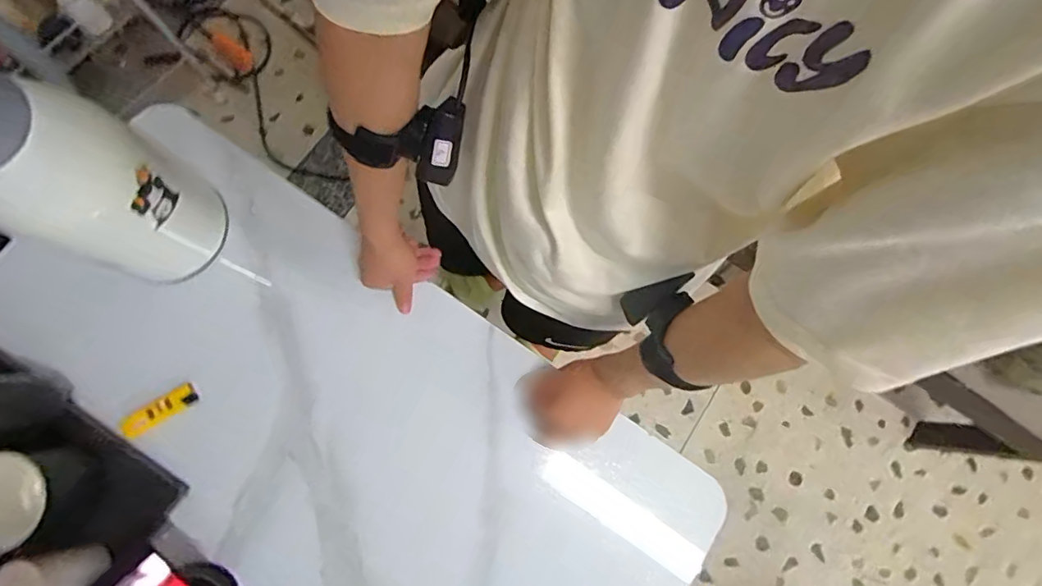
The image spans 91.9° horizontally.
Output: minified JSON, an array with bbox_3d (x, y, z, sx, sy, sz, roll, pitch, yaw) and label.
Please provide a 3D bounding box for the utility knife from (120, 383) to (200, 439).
[{"bbox_3d":[-0.414,0.135,0.578,0.084,0.013,0.024,-32,79,-8],"label":"utility knife"}]

